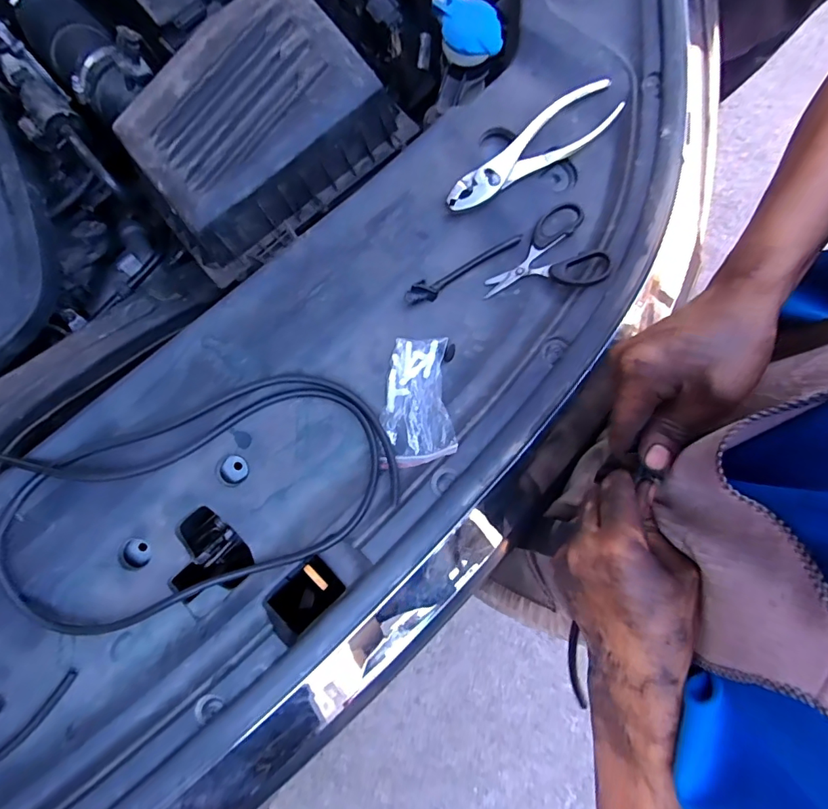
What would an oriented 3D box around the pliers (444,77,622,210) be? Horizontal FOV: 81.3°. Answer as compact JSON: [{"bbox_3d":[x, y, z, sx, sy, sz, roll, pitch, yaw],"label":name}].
[{"bbox_3d":[0.110,-0.239,0.452,0.189,0.017,0.051,-36,86,-6],"label":"pliers"}]

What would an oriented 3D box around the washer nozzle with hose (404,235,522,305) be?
[{"bbox_3d":[0.045,-0.125,0.440,0.121,0.015,0.020,-29,86,-5],"label":"washer nozzle with hose"}]

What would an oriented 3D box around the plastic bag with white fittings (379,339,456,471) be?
[{"bbox_3d":[0.003,-0.004,0.414,0.061,0.021,0.111,1,84,-2],"label":"plastic bag with white fittings"}]

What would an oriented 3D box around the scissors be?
[{"bbox_3d":[0.129,-0.127,0.434,0.079,0.020,0.111,42,84,2],"label":"scissors"}]

